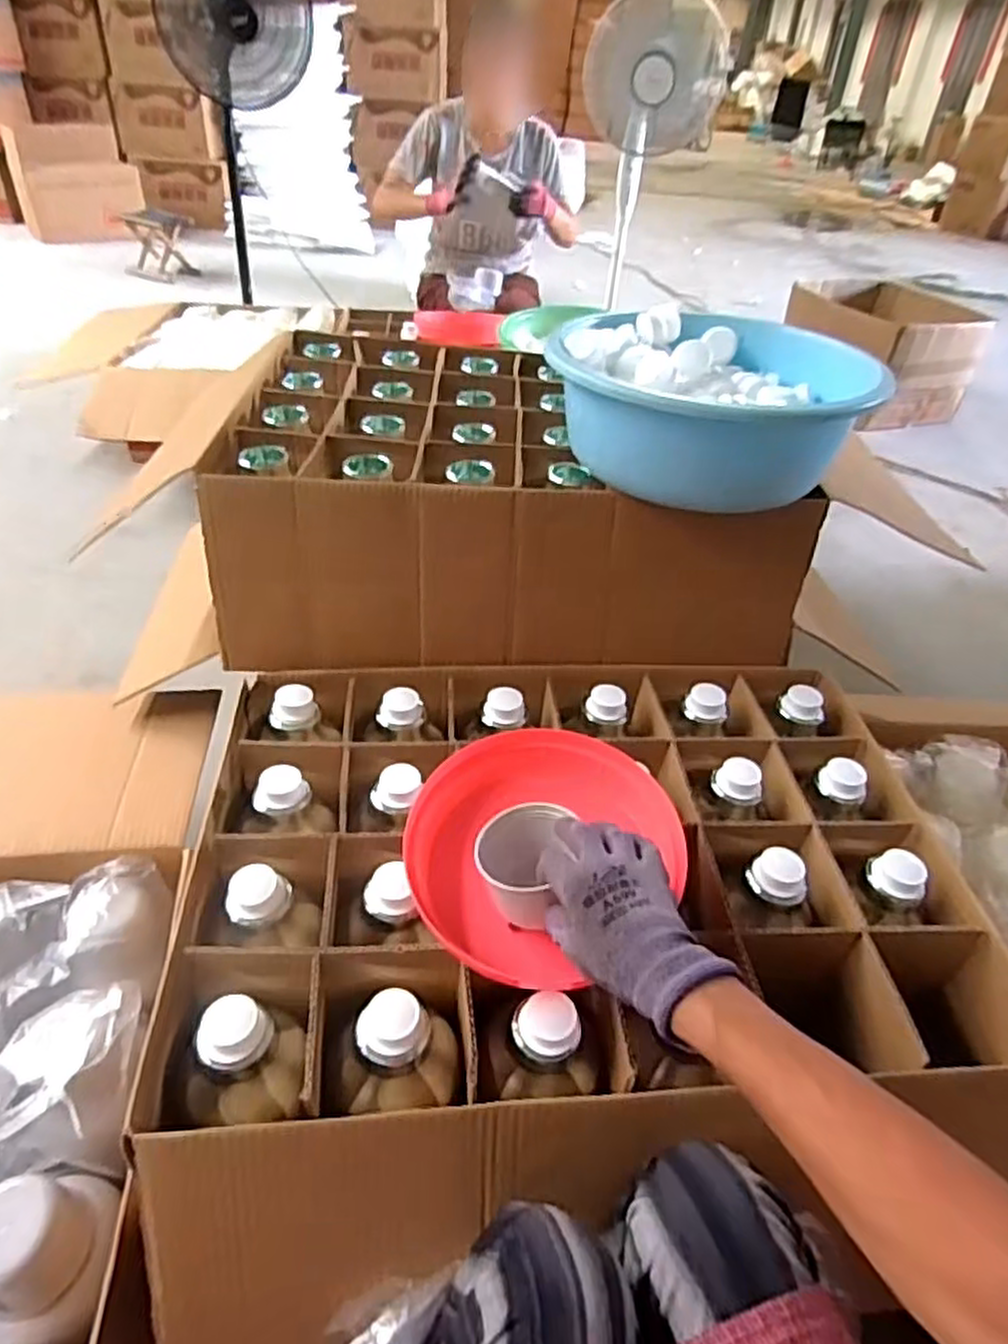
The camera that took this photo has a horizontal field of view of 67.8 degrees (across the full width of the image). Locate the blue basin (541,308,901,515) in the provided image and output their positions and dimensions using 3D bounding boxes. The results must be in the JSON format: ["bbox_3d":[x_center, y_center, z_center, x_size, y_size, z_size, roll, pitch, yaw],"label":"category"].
[{"bbox_3d":[0.228,-0.314,0.873,0.325,0.127,0.325,4,40,-3],"label":"blue basin"}]

